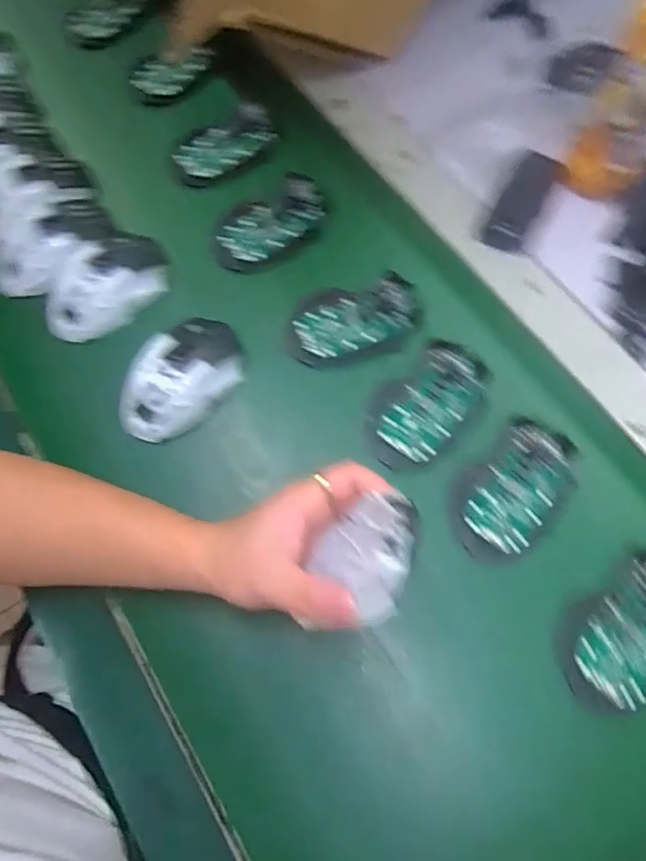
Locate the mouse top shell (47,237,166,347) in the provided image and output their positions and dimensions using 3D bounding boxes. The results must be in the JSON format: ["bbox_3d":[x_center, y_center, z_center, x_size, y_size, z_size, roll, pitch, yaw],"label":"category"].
[{"bbox_3d":[-0.193,-0.129,0.491,0.071,0.028,0.116,41,79,14],"label":"mouse top shell"}]

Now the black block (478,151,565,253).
[{"bbox_3d":[0.185,-0.212,0.514,0.041,0.020,0.099,26,76,11],"label":"black block"}]

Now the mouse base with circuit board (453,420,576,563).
[{"bbox_3d":[0.148,0.045,0.419,0.113,0.017,0.067,-42,75,-10],"label":"mouse base with circuit board"}]

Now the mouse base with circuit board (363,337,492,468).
[{"bbox_3d":[0.085,-0.021,0.453,0.110,0.022,0.071,-40,74,-9],"label":"mouse base with circuit board"}]

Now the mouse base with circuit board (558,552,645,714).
[{"bbox_3d":[0.214,0.140,0.383,0.068,0.018,0.111,43,79,15],"label":"mouse base with circuit board"}]

